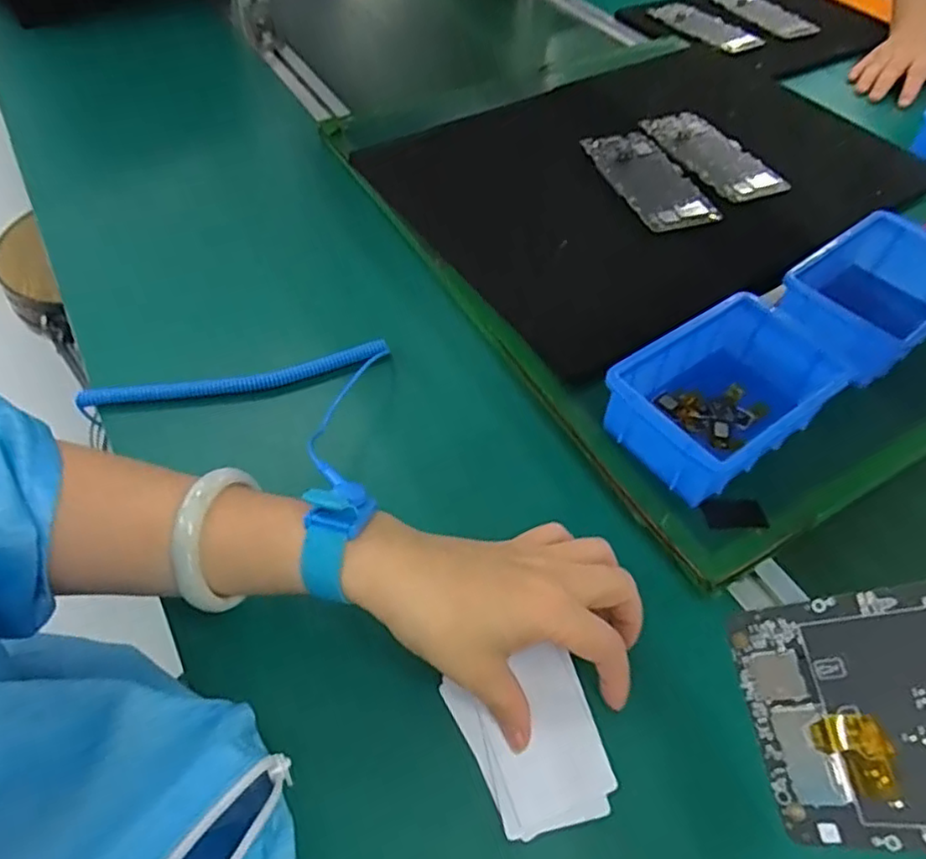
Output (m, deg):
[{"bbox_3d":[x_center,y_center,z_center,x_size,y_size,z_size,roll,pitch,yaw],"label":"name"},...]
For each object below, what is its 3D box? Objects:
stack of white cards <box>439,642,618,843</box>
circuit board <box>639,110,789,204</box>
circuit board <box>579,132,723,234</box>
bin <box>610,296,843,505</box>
[{"bbox_3d":[0.039,0.167,0.344,0.070,0.008,0.084,-18,56,-15],"label":"stack of white cards"},{"bbox_3d":[0.251,-0.276,0.645,0.083,0.010,0.149,-16,56,-18],"label":"circuit board"},{"bbox_3d":[0.178,-0.241,0.613,0.073,0.008,0.146,-14,55,-13],"label":"circuit board"},{"bbox_3d":[0.175,-0.021,0.439,0.148,0.061,0.093,-29,60,-22],"label":"bin"}]

